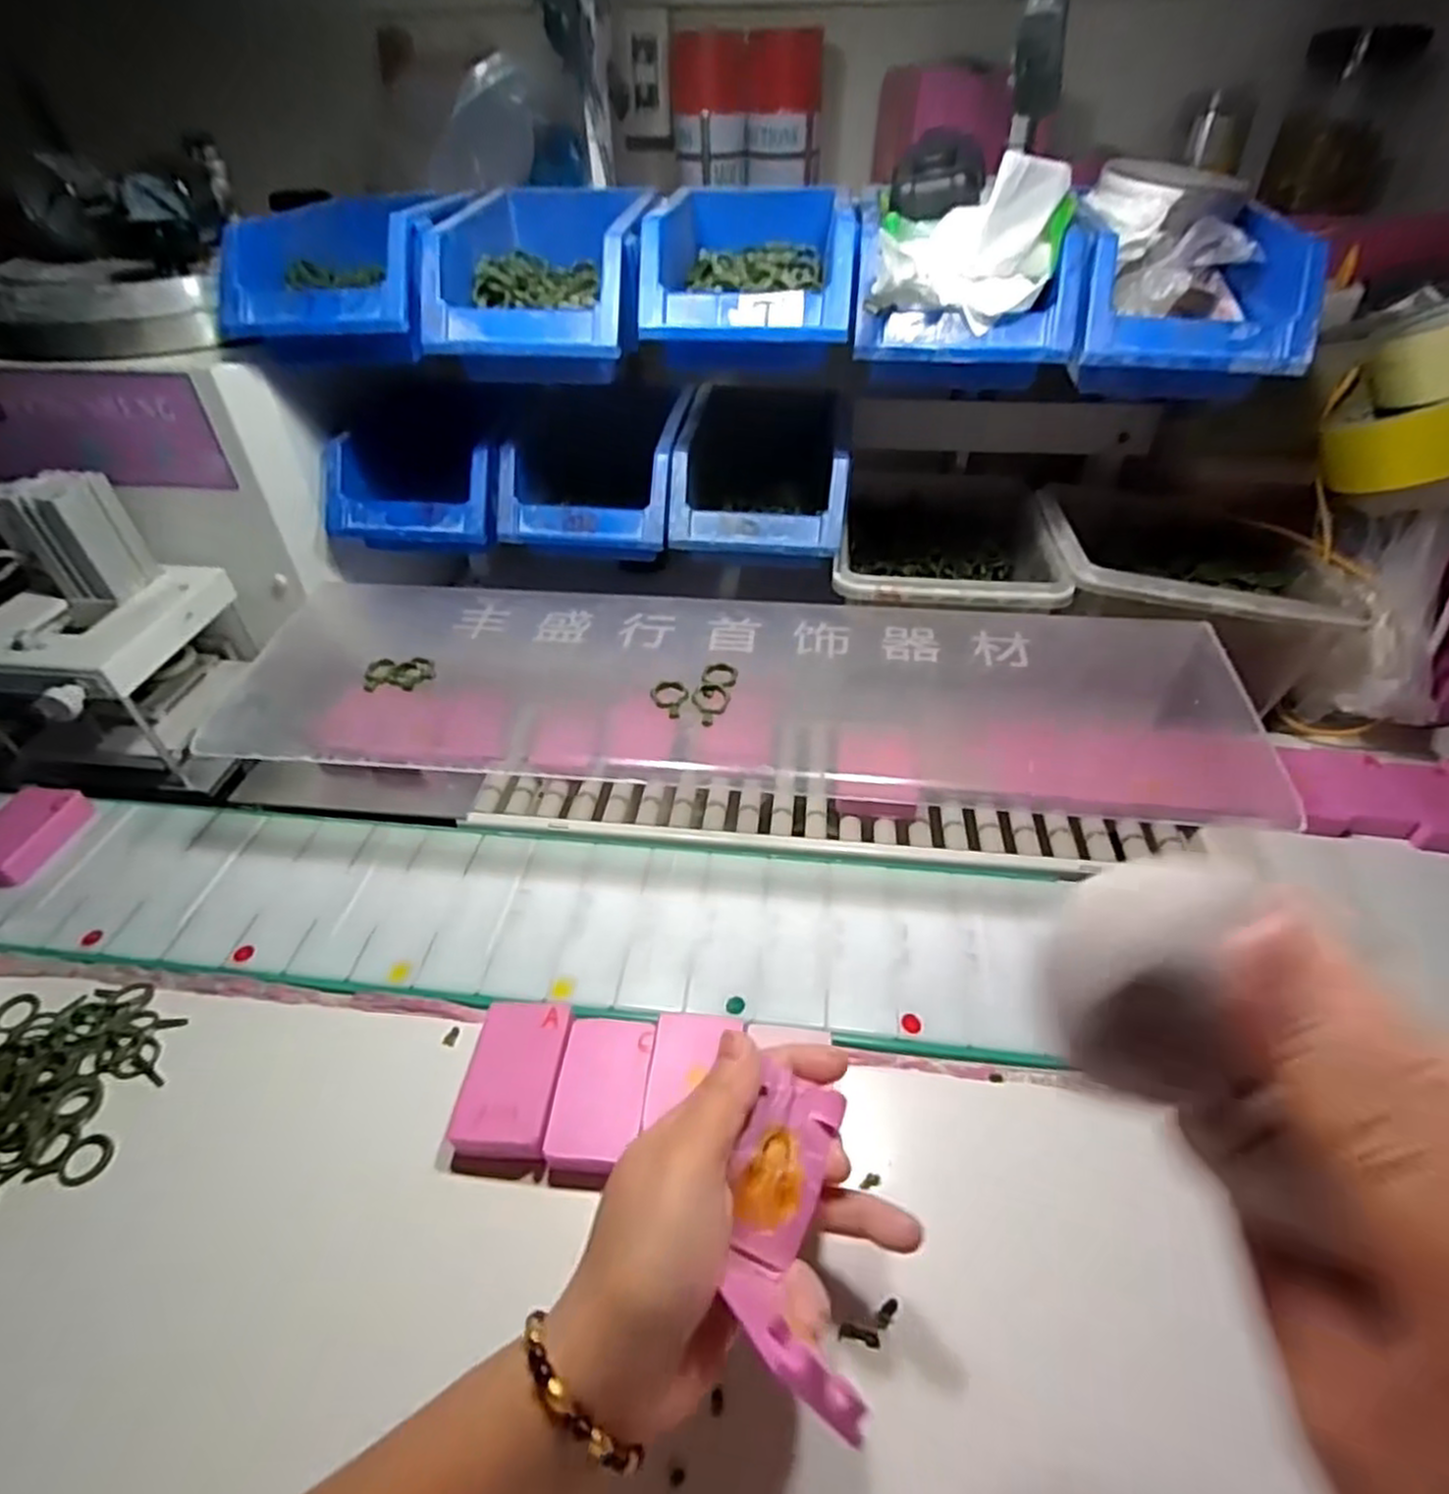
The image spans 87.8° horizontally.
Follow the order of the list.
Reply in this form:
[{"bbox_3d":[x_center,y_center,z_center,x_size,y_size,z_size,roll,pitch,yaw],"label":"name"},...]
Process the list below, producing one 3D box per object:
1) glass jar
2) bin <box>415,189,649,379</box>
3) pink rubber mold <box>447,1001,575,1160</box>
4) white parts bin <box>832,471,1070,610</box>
[{"bbox_3d":[0.527,-0.528,0.639,0.092,0.116,0.094,23,47,25],"label":"glass jar"},{"bbox_3d":[-0.117,-0.318,0.513,0.123,0.084,0.194,1,42,3],"label":"bin"},{"bbox_3d":[-0.104,0.163,0.373,0.046,0.014,0.072,2,42,4],"label":"pink rubber mold"},{"bbox_3d":[0.164,-0.152,0.585,0.156,0.050,0.195,4,42,6],"label":"white parts bin"}]

